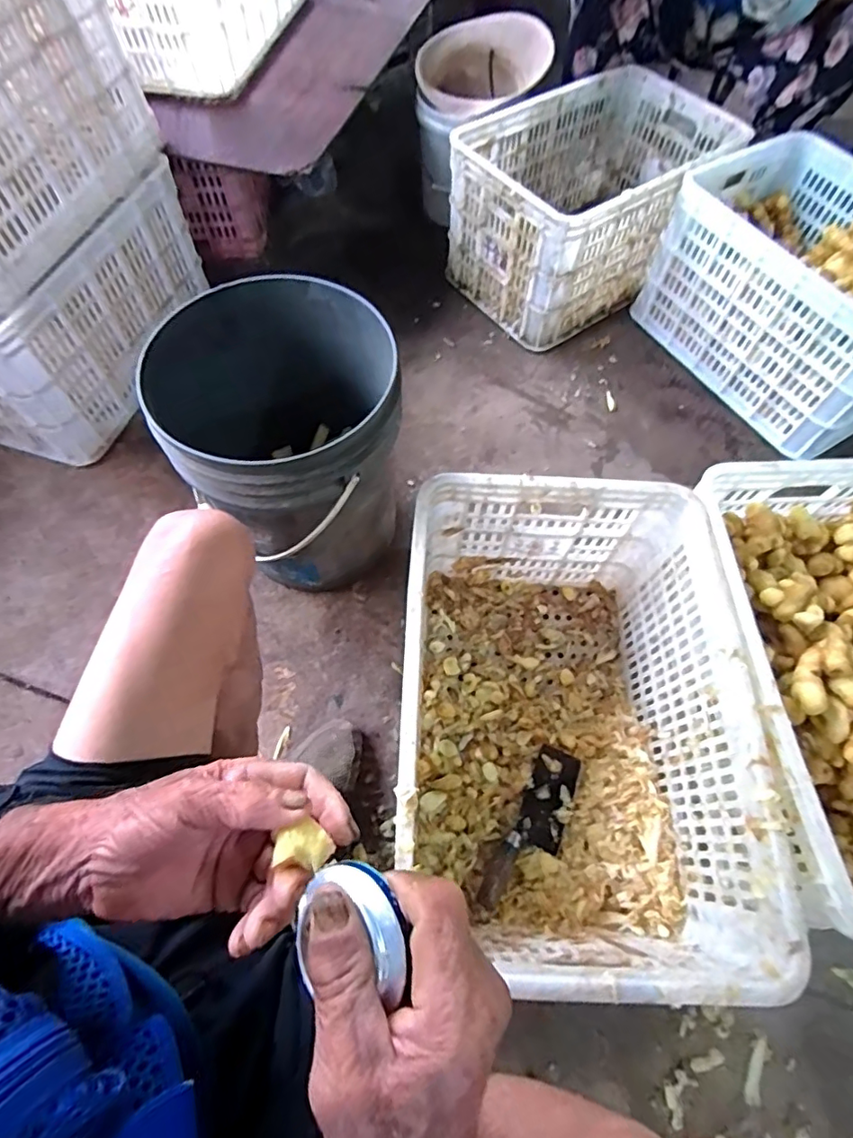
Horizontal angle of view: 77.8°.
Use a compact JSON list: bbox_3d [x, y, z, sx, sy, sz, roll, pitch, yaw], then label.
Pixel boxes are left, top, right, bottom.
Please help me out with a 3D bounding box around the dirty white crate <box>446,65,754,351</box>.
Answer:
[{"bbox_3d":[0.346,-0.788,1.160,0.534,0.287,0.352,-33,70,-18],"label":"dirty white crate"}]

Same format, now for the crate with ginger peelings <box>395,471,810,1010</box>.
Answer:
[{"bbox_3d":[0.153,0.182,0.670,0.359,0.286,0.509,2,63,-3],"label":"crate with ginger peelings"}]

